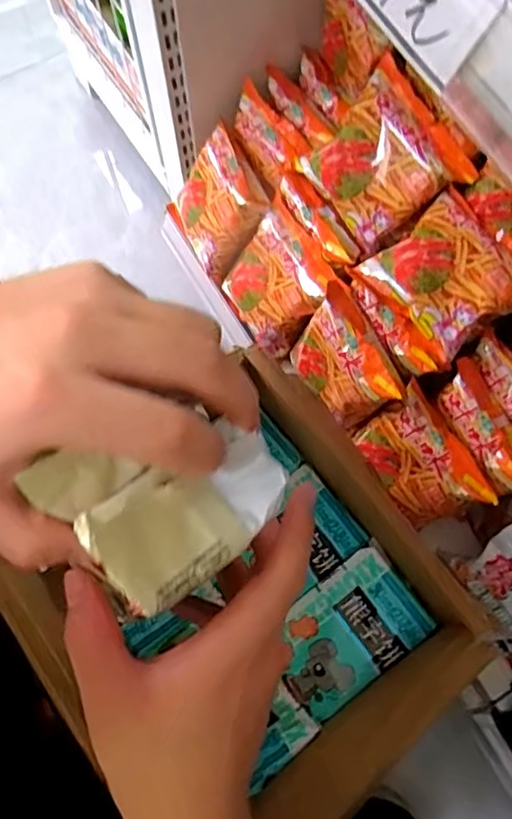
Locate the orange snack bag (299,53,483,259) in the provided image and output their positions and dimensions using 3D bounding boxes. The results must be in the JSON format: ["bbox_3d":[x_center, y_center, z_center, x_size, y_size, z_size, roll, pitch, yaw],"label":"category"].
[{"bbox_3d":[0.124,-0.249,0.579,0.129,0.031,0.132,-35,97,28],"label":"orange snack bag"}]

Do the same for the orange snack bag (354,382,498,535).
[{"bbox_3d":[0.170,0.051,0.586,0.050,0.092,0.125,-10,64,-50],"label":"orange snack bag"}]

